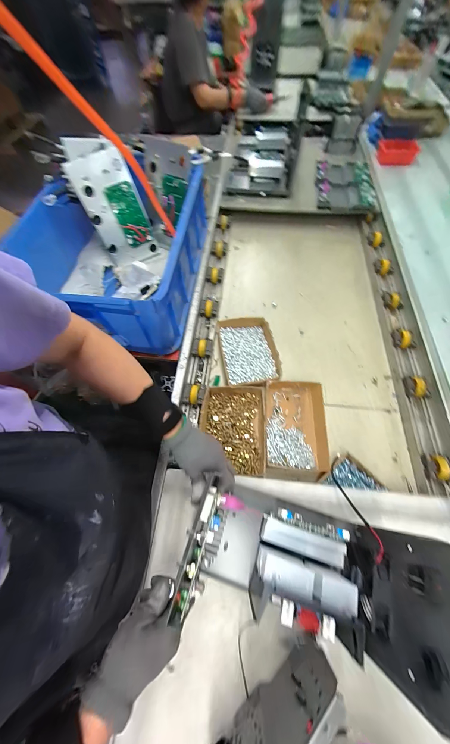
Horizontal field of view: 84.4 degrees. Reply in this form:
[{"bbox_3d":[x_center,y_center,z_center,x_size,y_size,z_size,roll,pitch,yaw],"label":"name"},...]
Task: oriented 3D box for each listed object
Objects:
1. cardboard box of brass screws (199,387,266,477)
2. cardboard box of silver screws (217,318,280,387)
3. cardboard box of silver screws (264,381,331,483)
[{"bbox_3d":[0.018,0.138,0.613,0.156,0.039,0.209,3,63,4],"label":"cardboard box of brass screws"},{"bbox_3d":[0.068,-0.059,0.723,0.153,0.050,0.221,-10,63,-2],"label":"cardboard box of silver screws"},{"bbox_3d":[0.172,0.136,0.612,0.148,0.045,0.228,2,63,4],"label":"cardboard box of silver screws"}]

